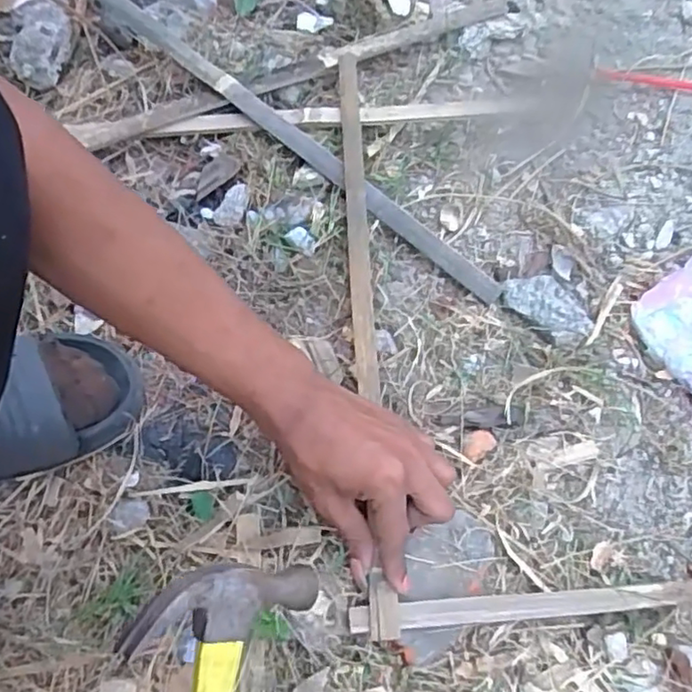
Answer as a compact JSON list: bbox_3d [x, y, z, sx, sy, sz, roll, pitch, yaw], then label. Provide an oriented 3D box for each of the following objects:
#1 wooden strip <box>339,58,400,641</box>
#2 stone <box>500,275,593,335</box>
[{"bbox_3d":[0.013,-0.042,0.500,0.018,0.020,0.497,-3,67,0],"label":"wooden strip"},{"bbox_3d":[0.168,-0.035,0.523,0.074,0.014,0.042,35,72,15],"label":"stone"}]

